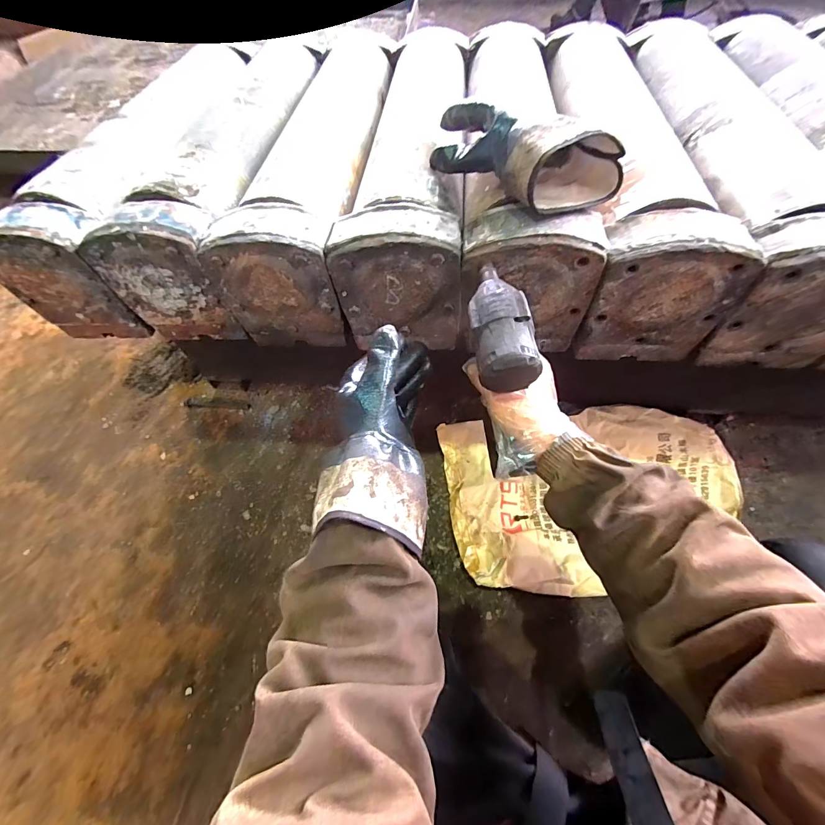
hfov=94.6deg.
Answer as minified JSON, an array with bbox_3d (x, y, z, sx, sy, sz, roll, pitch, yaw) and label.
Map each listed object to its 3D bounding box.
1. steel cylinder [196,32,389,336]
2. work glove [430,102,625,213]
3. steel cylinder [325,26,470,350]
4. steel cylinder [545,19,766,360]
[{"bbox_3d":[-0.147,-0.454,0.678,0.177,0.167,0.705,5,59,5],"label":"steel cylinder"},{"bbox_3d":[0.125,-0.322,0.460,0.133,0.098,0.232,-32,63,-16],"label":"work glove"},{"bbox_3d":[0.005,-0.442,0.663,0.164,0.171,0.690,2,59,4],"label":"steel cylinder"},{"bbox_3d":[0.325,-0.410,0.625,0.163,0.173,0.667,3,59,4],"label":"steel cylinder"}]

